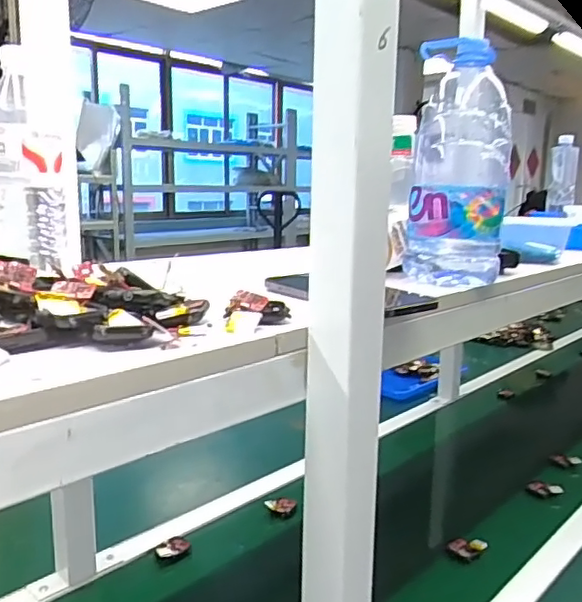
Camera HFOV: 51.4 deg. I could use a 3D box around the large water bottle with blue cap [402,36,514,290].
[{"bbox_3d":[0.173,-0.137,0.616,0.098,0.241,0.088,5,12,16],"label":"large water bottle with blue cap"}]

